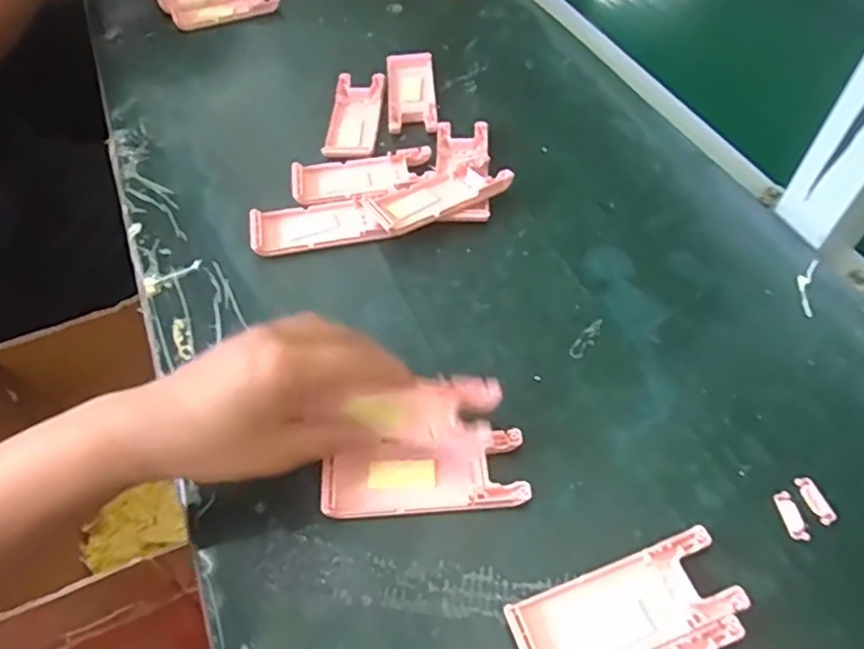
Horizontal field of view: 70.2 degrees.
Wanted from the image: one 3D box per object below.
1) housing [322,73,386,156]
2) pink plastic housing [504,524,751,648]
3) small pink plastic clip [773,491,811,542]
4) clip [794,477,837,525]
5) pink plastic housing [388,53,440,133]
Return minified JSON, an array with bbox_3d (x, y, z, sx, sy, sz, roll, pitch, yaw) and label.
[{"bbox_3d":[-0.063,-0.174,0.510,0.038,0.007,0.104,2,54,3],"label":"housing"},{"bbox_3d":[0.088,0.131,0.283,0.103,0.011,0.039,-18,56,-11],"label":"pink plastic housing"},{"bbox_3d":[0.182,0.096,0.310,0.010,0.004,0.025,-8,54,-4],"label":"small pink plastic clip"},{"bbox_3d":[0.196,0.089,0.313,0.009,0.004,0.024,-14,55,-8],"label":"clip"},{"bbox_3d":[-0.018,-0.199,0.526,0.040,0.007,0.109,-3,54,-1],"label":"pink plastic housing"}]

